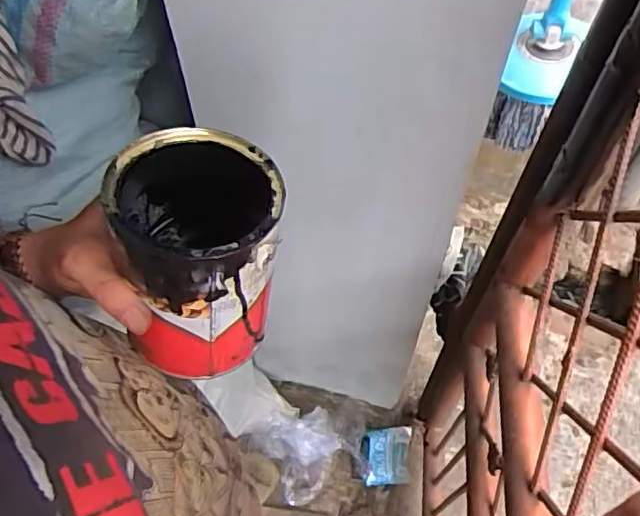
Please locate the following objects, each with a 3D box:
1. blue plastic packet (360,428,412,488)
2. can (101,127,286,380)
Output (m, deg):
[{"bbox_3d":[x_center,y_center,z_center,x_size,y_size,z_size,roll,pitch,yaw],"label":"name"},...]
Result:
[{"bbox_3d":[0.154,0.465,1.415,0.117,0.027,0.145,-19,39,25],"label":"blue plastic packet"},{"bbox_3d":[-0.069,-0.004,0.380,0.092,0.129,0.109,-4,60,0],"label":"can"}]

